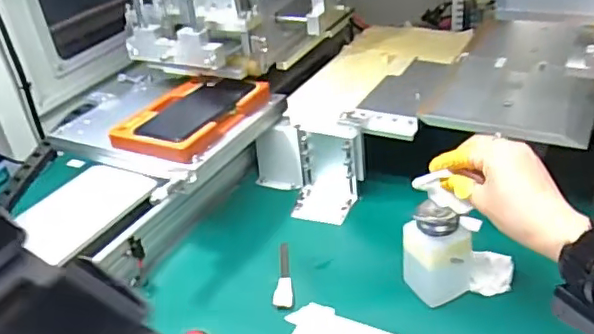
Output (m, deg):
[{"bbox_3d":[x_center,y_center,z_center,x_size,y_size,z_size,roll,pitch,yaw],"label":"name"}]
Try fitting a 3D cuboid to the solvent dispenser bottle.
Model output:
[{"bbox_3d":[0.143,0.086,0.590,0.062,0.103,0.049,-17,34,-15],"label":"solvent dispenser bottle"}]

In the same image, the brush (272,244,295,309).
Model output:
[{"bbox_3d":[-0.016,0.122,0.665,0.021,0.007,0.104,-6,33,1],"label":"brush"}]

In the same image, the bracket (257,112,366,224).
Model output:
[{"bbox_3d":[0.002,-0.009,0.765,0.165,0.109,0.085,12,38,27],"label":"bracket"}]

